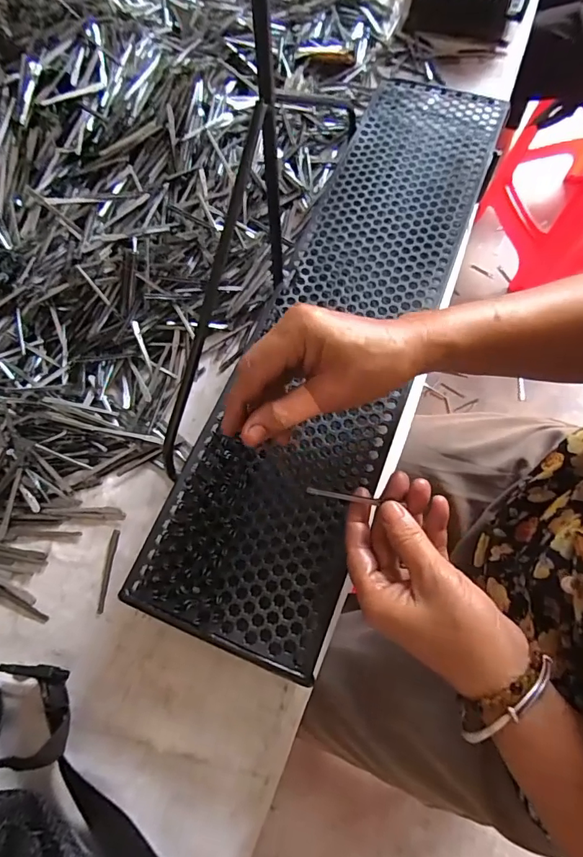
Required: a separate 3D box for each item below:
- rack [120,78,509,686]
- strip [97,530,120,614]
[{"bbox_3d":[0.052,-0.116,0.396,0.152,0.037,0.585,19,70,7],"label":"rack"},{"bbox_3d":[-0.157,0.121,0.390,0.007,0.004,0.067,5,69,2],"label":"strip"}]

